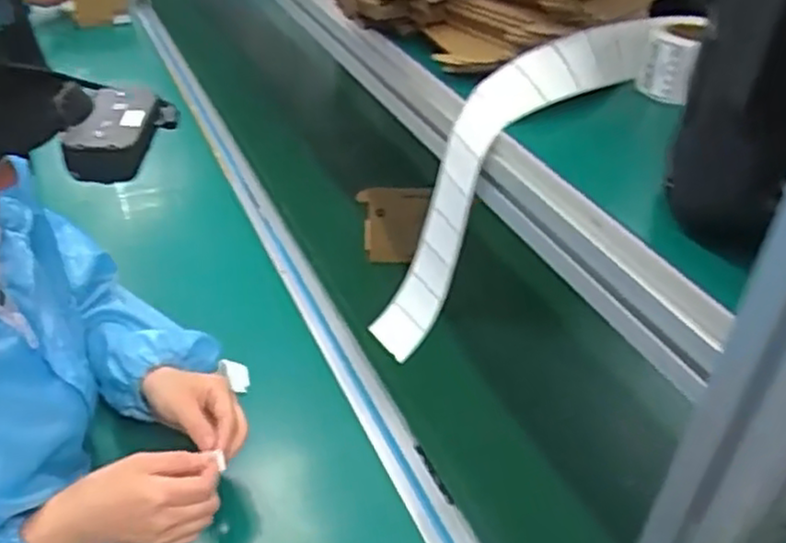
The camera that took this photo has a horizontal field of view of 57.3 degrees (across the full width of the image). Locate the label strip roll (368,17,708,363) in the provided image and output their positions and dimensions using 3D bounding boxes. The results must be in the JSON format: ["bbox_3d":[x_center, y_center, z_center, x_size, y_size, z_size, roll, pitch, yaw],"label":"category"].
[{"bbox_3d":[0.081,-0.066,0.548,0.119,0.346,0.062,23,25,-36],"label":"label strip roll"}]

